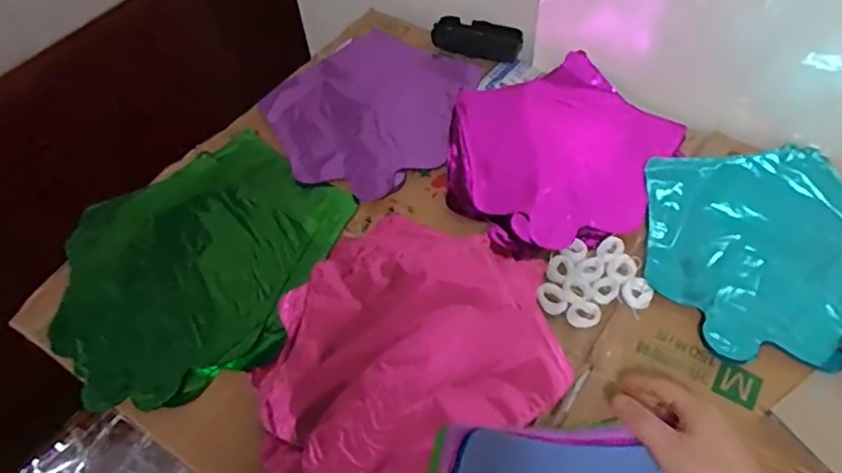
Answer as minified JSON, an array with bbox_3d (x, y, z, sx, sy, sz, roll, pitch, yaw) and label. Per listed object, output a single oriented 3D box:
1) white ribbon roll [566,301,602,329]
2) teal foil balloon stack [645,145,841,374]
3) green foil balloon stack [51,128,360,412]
[{"bbox_3d":[0.143,0.069,0.537,0.029,0.006,0.022,-20,56,-11],"label":"white ribbon roll"},{"bbox_3d":[0.319,0.005,0.566,0.211,0.012,0.232,6,55,7],"label":"teal foil balloon stack"},{"bbox_3d":[-0.209,0.020,0.590,0.277,0.017,0.246,-34,60,-20],"label":"green foil balloon stack"}]

